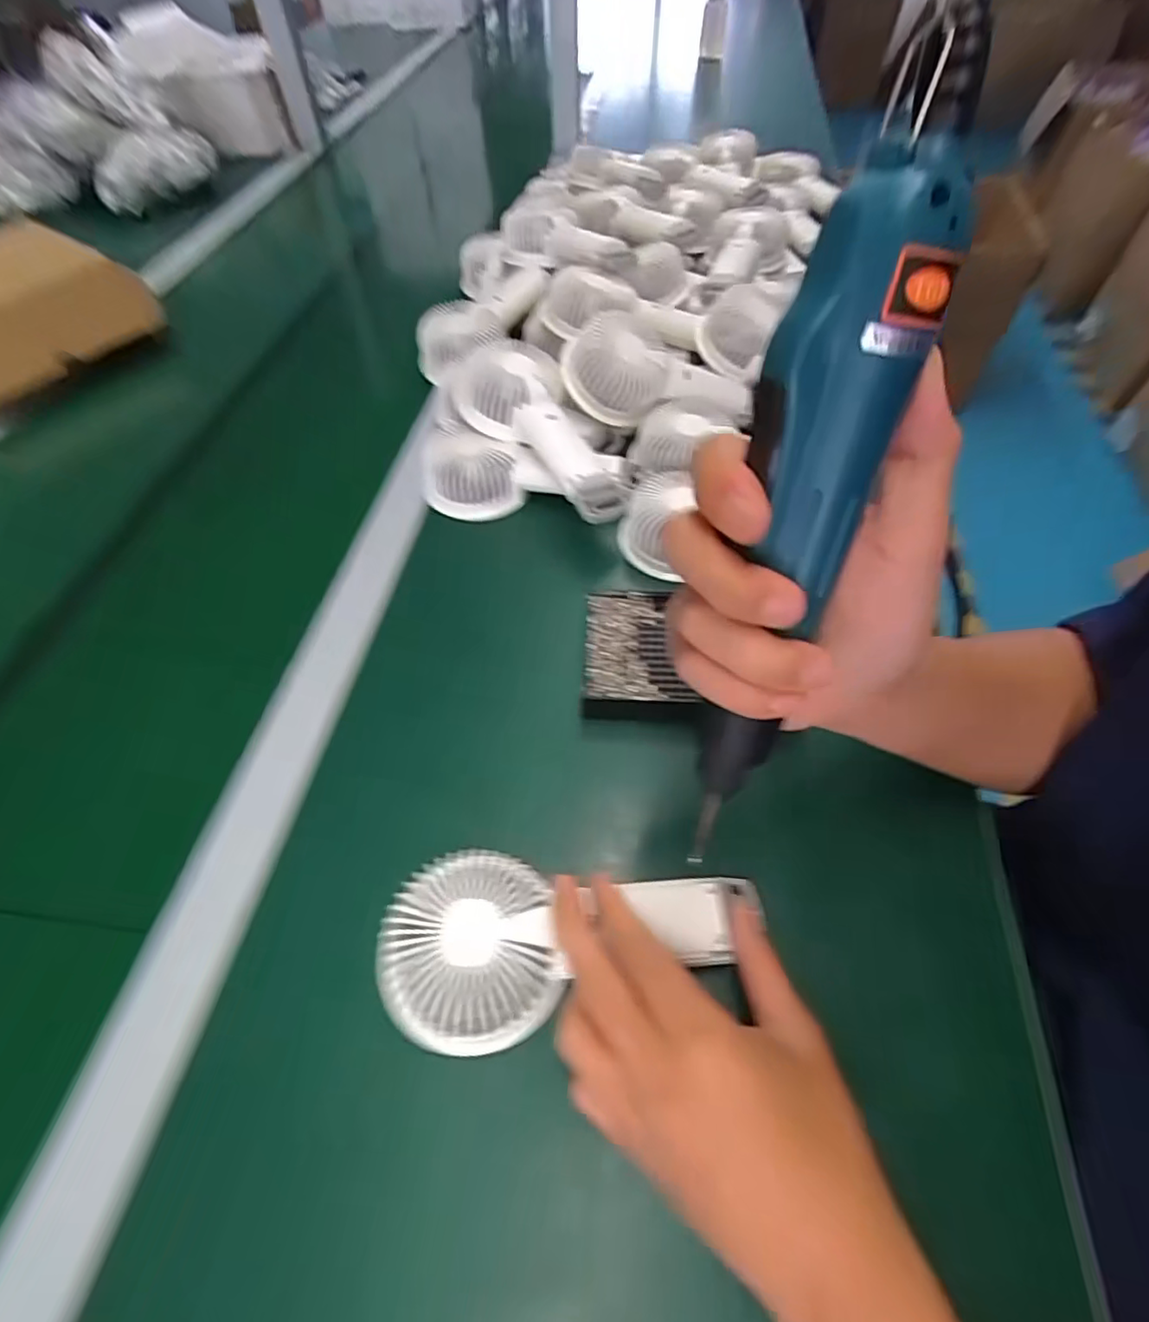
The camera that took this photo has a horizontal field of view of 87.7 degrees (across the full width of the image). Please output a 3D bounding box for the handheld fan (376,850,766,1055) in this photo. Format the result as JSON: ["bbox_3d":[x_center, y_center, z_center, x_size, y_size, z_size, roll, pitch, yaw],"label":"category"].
[{"bbox_3d":[-0.003,0.134,0.292,0.172,0.035,0.078,-3,55,-9],"label":"handheld fan"}]

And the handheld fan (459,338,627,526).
[{"bbox_3d":[-0.021,-0.182,0.478,0.079,0.035,0.180,-32,76,-19],"label":"handheld fan"}]

